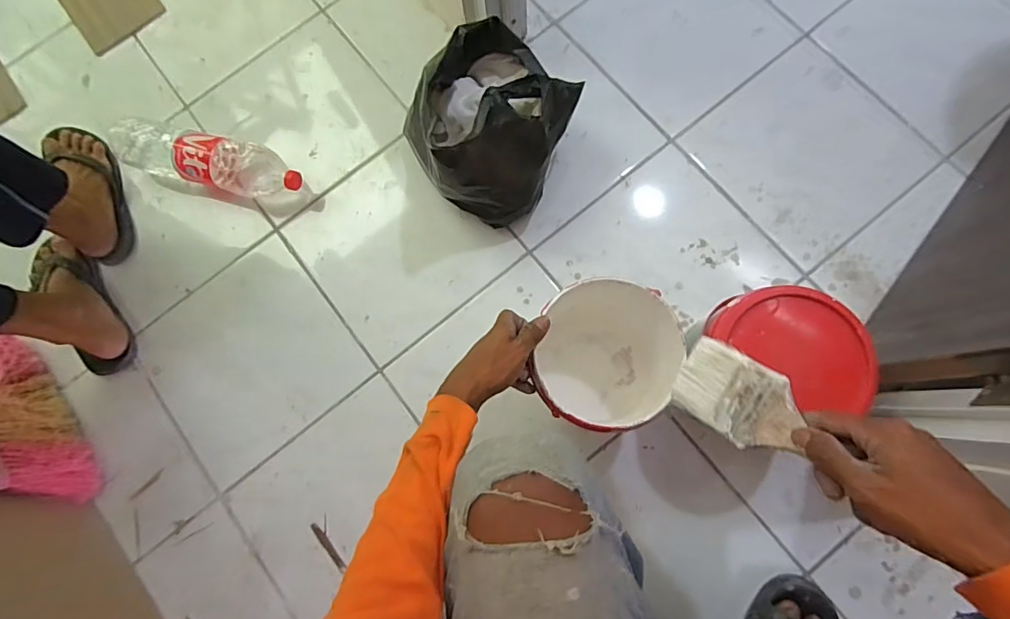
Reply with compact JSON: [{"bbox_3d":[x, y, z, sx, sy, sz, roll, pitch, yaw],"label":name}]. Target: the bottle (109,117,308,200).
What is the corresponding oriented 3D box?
[{"bbox_3d":[-0.492,-0.246,0.794,0.332,0.081,0.086,16,81,7],"label":"bottle"}]

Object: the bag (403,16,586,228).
[{"bbox_3d":[-0.015,-0.269,0.713,0.232,0.197,0.234,-36,78,-5],"label":"bag"}]

